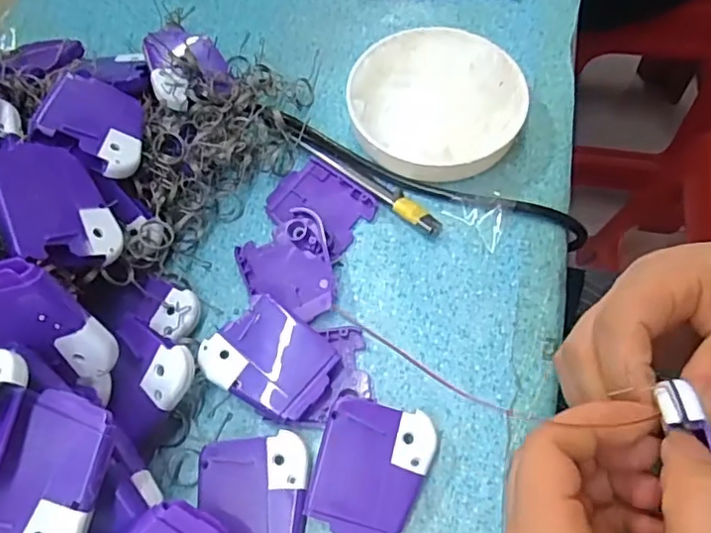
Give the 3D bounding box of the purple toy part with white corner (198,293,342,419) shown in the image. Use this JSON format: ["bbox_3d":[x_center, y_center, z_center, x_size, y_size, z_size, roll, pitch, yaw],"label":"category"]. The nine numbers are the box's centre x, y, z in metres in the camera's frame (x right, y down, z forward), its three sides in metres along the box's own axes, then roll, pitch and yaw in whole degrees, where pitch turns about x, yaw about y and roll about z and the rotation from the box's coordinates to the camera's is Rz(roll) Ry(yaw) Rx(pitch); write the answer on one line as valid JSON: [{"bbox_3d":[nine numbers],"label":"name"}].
[{"bbox_3d":[-0.043,0.048,0.300,0.060,0.014,0.050,33,70,16],"label":"purple toy part with white corner"}]

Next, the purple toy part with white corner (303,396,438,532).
[{"bbox_3d":[0.008,0.097,0.277,0.051,0.020,0.060,13,65,8],"label":"purple toy part with white corner"}]

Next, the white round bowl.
[{"bbox_3d":[0.049,-0.103,0.362,0.106,0.029,0.098,-1,64,1],"label":"white round bowl"}]

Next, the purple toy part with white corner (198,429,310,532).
[{"bbox_3d":[-0.049,0.109,0.275,0.051,0.006,0.058,2,64,2],"label":"purple toy part with white corner"}]

